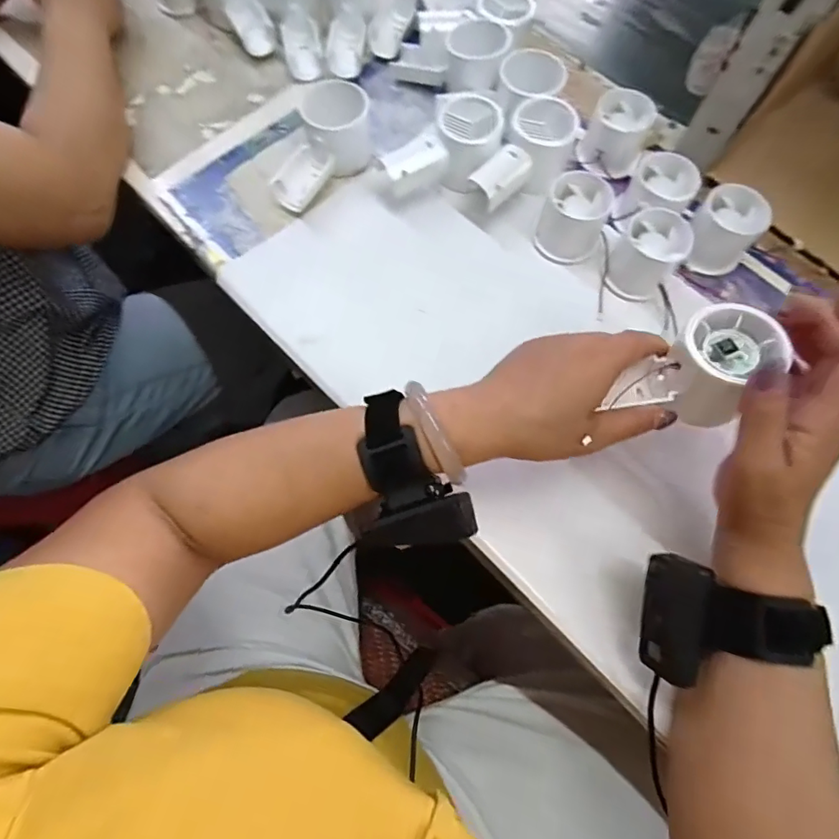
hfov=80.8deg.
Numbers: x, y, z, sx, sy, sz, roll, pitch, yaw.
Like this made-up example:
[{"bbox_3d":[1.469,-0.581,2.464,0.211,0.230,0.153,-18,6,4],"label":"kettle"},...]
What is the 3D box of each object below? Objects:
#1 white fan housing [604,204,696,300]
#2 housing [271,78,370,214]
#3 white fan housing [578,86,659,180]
[{"bbox_3d":[0.184,-0.132,0.400,0.050,0.045,0.054,31,74,9],"label":"white fan housing"},{"bbox_3d":[-0.086,-0.239,0.439,0.055,0.053,0.113,26,73,8],"label":"housing"},{"bbox_3d":[0.181,-0.262,0.453,0.053,0.039,0.065,20,72,6],"label":"white fan housing"}]

